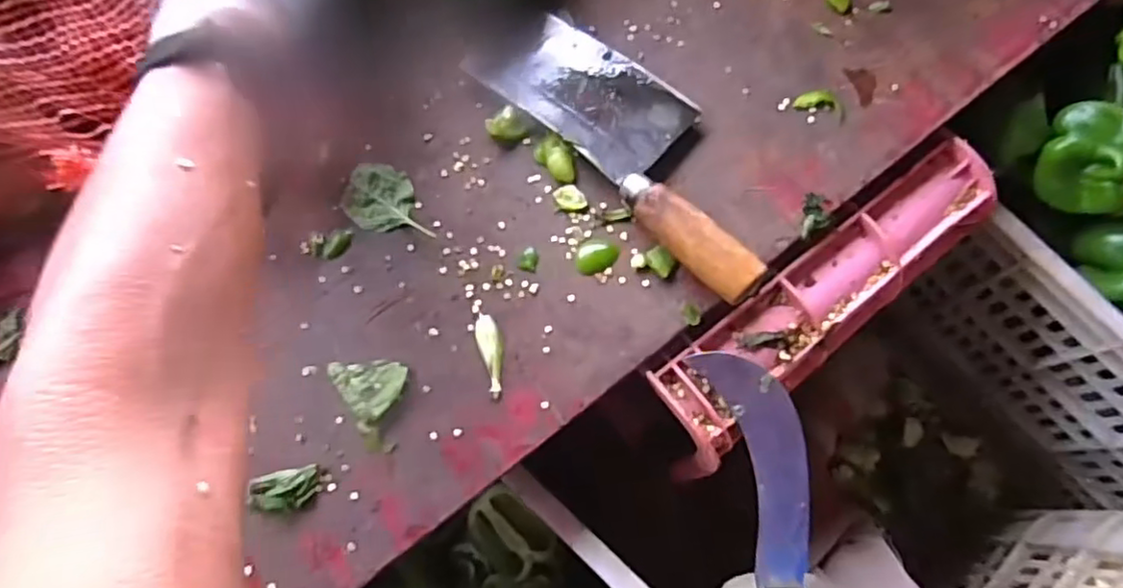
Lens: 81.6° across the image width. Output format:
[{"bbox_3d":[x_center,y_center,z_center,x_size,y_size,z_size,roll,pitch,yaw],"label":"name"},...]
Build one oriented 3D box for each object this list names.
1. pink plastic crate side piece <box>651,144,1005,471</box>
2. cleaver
[{"bbox_3d":[0.178,0.005,0.435,0.277,0.052,0.071,-38,76,-10],"label":"pink plastic crate side piece"},{"bbox_3d":[0.049,-0.104,0.418,0.090,0.038,0.242,-41,75,-9],"label":"cleaver"}]

